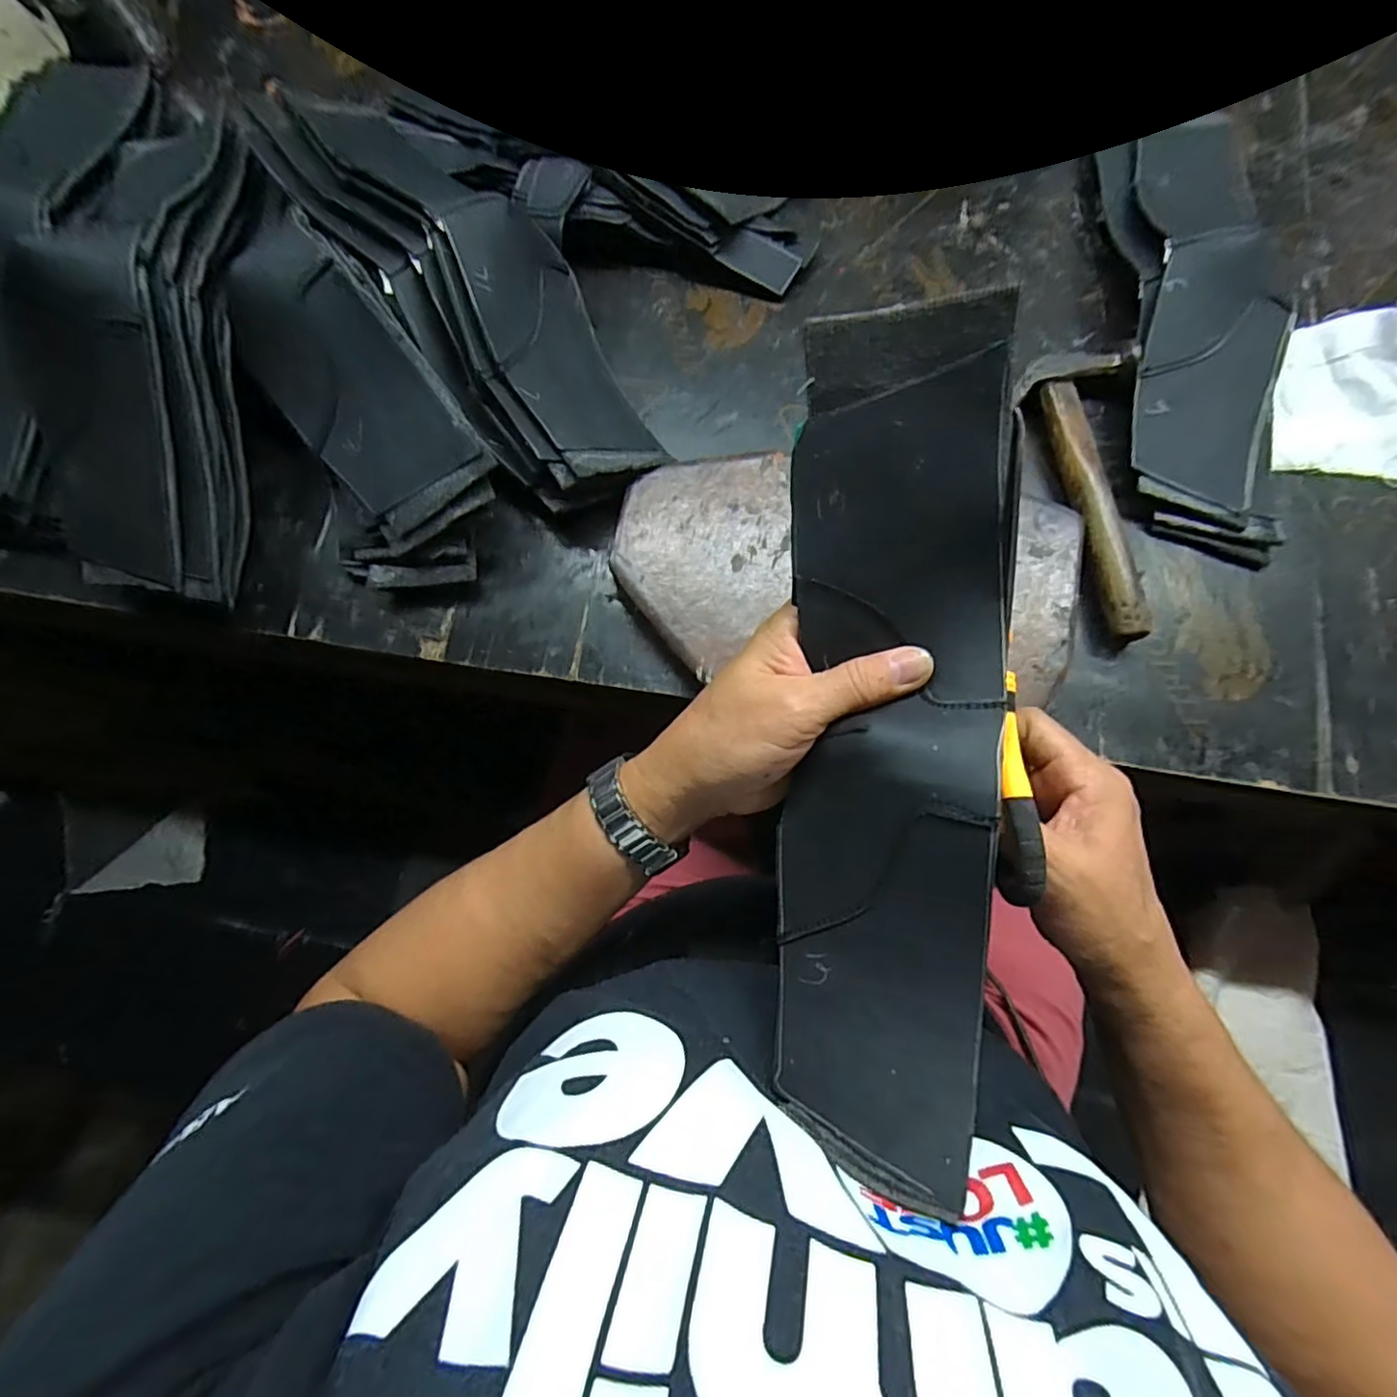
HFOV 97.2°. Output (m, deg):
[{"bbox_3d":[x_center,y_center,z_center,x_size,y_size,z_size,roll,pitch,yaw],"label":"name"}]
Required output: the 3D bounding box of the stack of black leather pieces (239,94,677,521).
[{"bbox_3d":[-0.139,-0.253,0.364,0.113,0.064,0.311,-42,93,-7],"label":"stack of black leather pieces"}]

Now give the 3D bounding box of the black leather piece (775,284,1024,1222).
[{"bbox_3d":[0.075,0.018,0.229,0.082,0.061,0.302,2,91,2],"label":"black leather piece"}]

